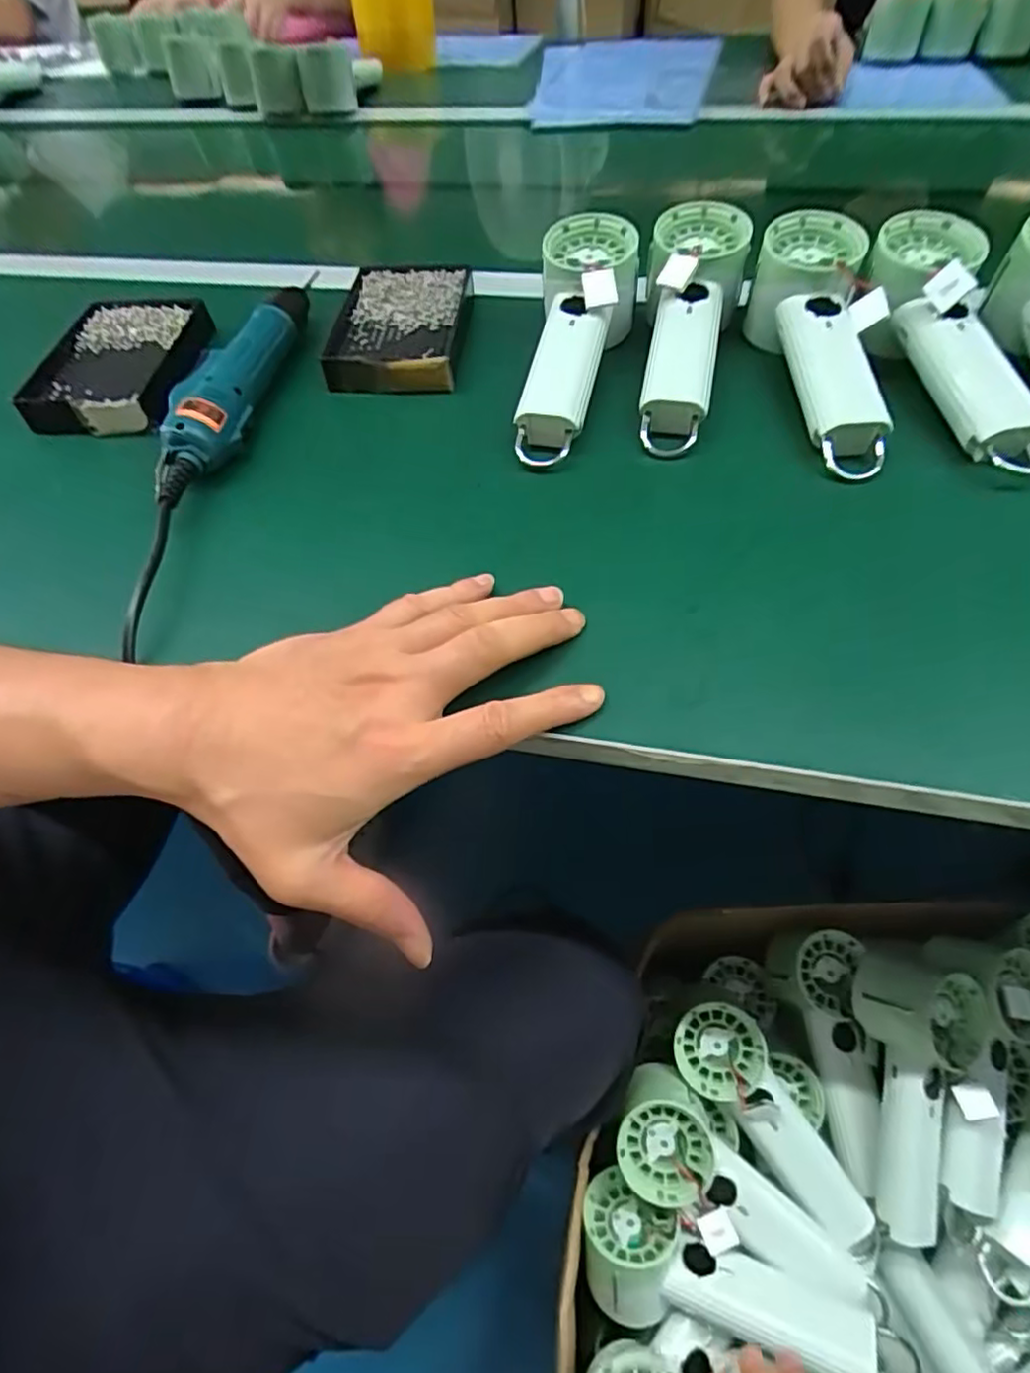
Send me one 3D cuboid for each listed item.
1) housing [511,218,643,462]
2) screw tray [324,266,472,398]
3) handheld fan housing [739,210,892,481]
[{"bbox_3d":[0.038,-0.222,0.417,0.059,0.052,0.183,11,72,12],"label":"housing"},{"bbox_3d":[-0.085,-0.267,0.474,0.094,0.026,0.145,0,56,4],"label":"screw tray"},{"bbox_3d":[0.185,-0.213,0.392,0.071,0.059,0.183,3,56,6],"label":"handheld fan housing"}]

